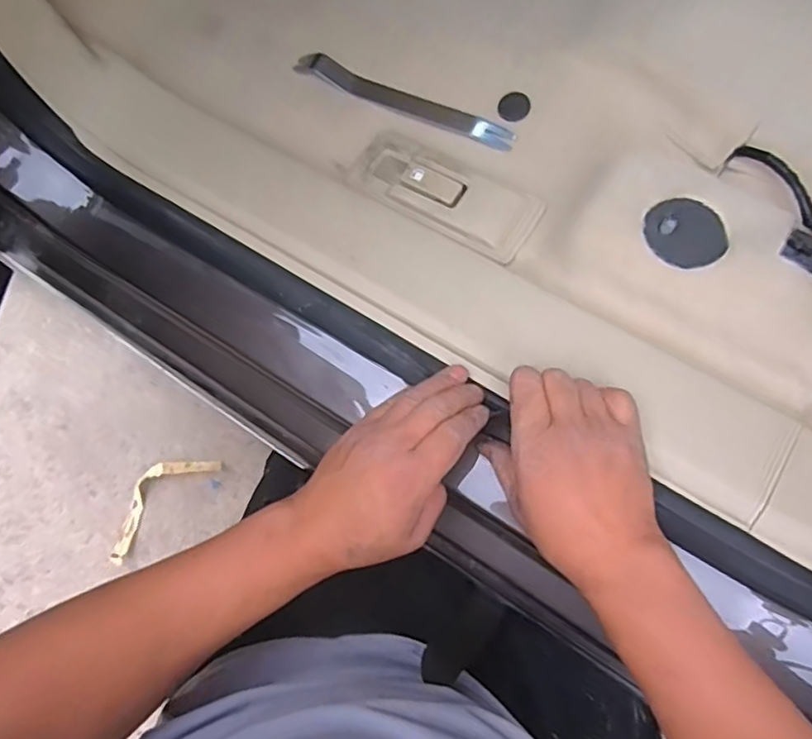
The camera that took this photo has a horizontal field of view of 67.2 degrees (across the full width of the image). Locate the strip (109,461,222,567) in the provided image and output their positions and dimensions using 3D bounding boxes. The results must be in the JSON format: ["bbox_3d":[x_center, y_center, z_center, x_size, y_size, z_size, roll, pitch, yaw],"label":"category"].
[{"bbox_3d":[-0.363,0.191,0.876,0.074,0.018,0.196,36,77,13],"label":"strip"}]

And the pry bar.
[{"bbox_3d":[-0.004,-0.259,0.586,0.228,0.013,0.025,26,75,10],"label":"pry bar"}]

